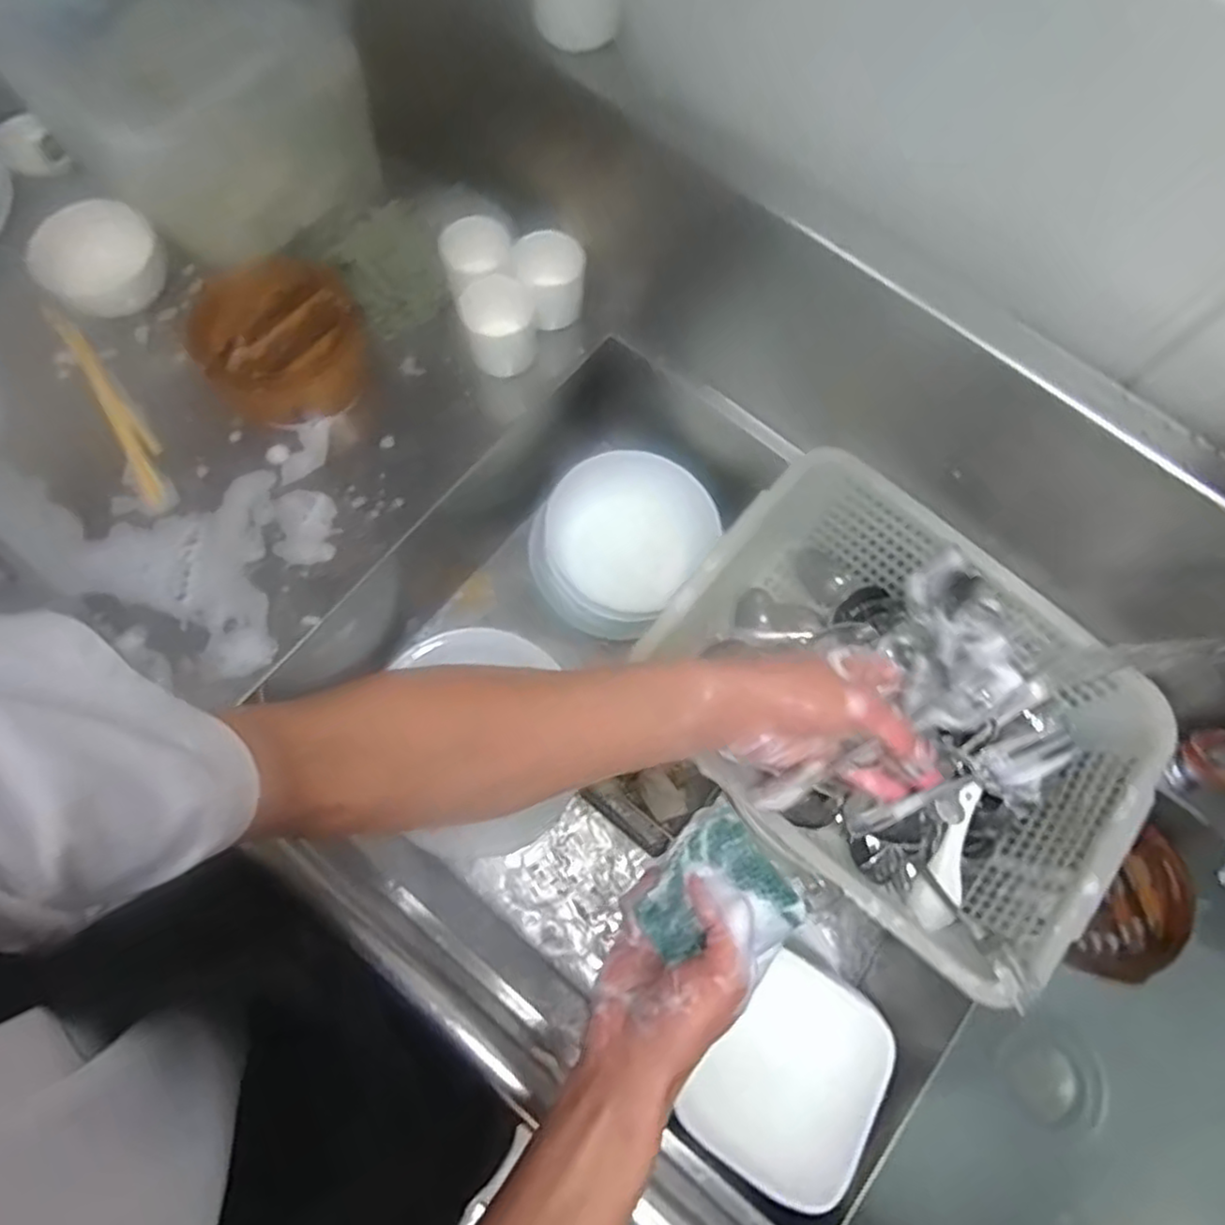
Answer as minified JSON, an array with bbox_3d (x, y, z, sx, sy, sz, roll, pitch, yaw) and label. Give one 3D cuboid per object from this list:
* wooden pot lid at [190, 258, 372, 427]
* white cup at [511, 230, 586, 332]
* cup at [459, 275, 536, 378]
[{"bbox_3d":[-0.308,-0.255,0.677,0.141,0.052,0.144,42,75,11],"label":"wooden pot lid"},{"bbox_3d":[-0.060,-0.319,0.695,0.064,0.082,0.055,-5,72,-3],"label":"white cup"},{"bbox_3d":[-0.104,-0.264,0.666,0.062,0.064,0.060,1,72,-2],"label":"cup"}]

